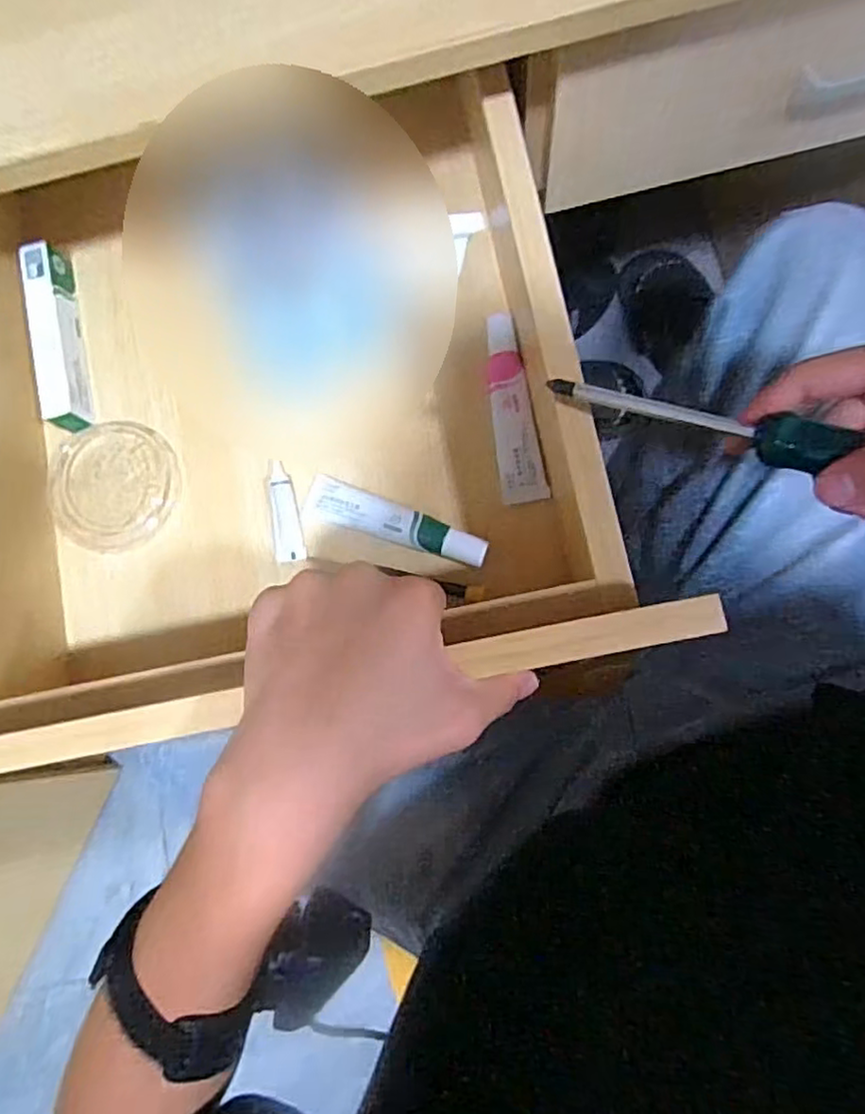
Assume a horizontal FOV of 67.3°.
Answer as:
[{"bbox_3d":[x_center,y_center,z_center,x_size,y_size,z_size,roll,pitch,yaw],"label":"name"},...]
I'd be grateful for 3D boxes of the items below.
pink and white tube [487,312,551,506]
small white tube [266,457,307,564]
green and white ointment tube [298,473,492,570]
[{"bbox_3d":[0.051,-0.092,0.404,0.027,0.016,0.115,-8,82,5],"label":"pink and white tube"},{"bbox_3d":[-0.094,-0.030,0.412,0.019,0.009,0.065,-9,82,4],"label":"small white tube"},{"bbox_3d":[-0.023,-0.023,0.401,0.117,0.012,0.026,18,84,8],"label":"green and white ointment tube"}]

